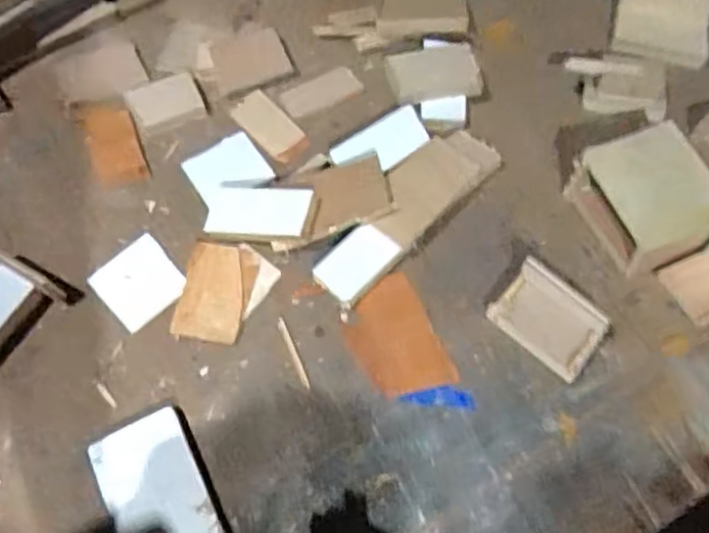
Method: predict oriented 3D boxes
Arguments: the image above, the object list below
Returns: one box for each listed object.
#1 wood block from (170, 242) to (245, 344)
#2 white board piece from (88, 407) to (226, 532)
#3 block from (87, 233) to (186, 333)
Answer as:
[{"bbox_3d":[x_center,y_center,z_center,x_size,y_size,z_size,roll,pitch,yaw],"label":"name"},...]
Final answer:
[{"bbox_3d":[-0.130,0.023,0.619,0.058,0.006,0.094,5,68,4],"label":"wood block"},{"bbox_3d":[-0.146,0.198,0.523,0.074,0.015,0.169,-27,69,-9],"label":"white board piece"},{"bbox_3d":[-0.201,0.015,0.630,0.070,0.005,0.075,-42,72,-14],"label":"block"}]

